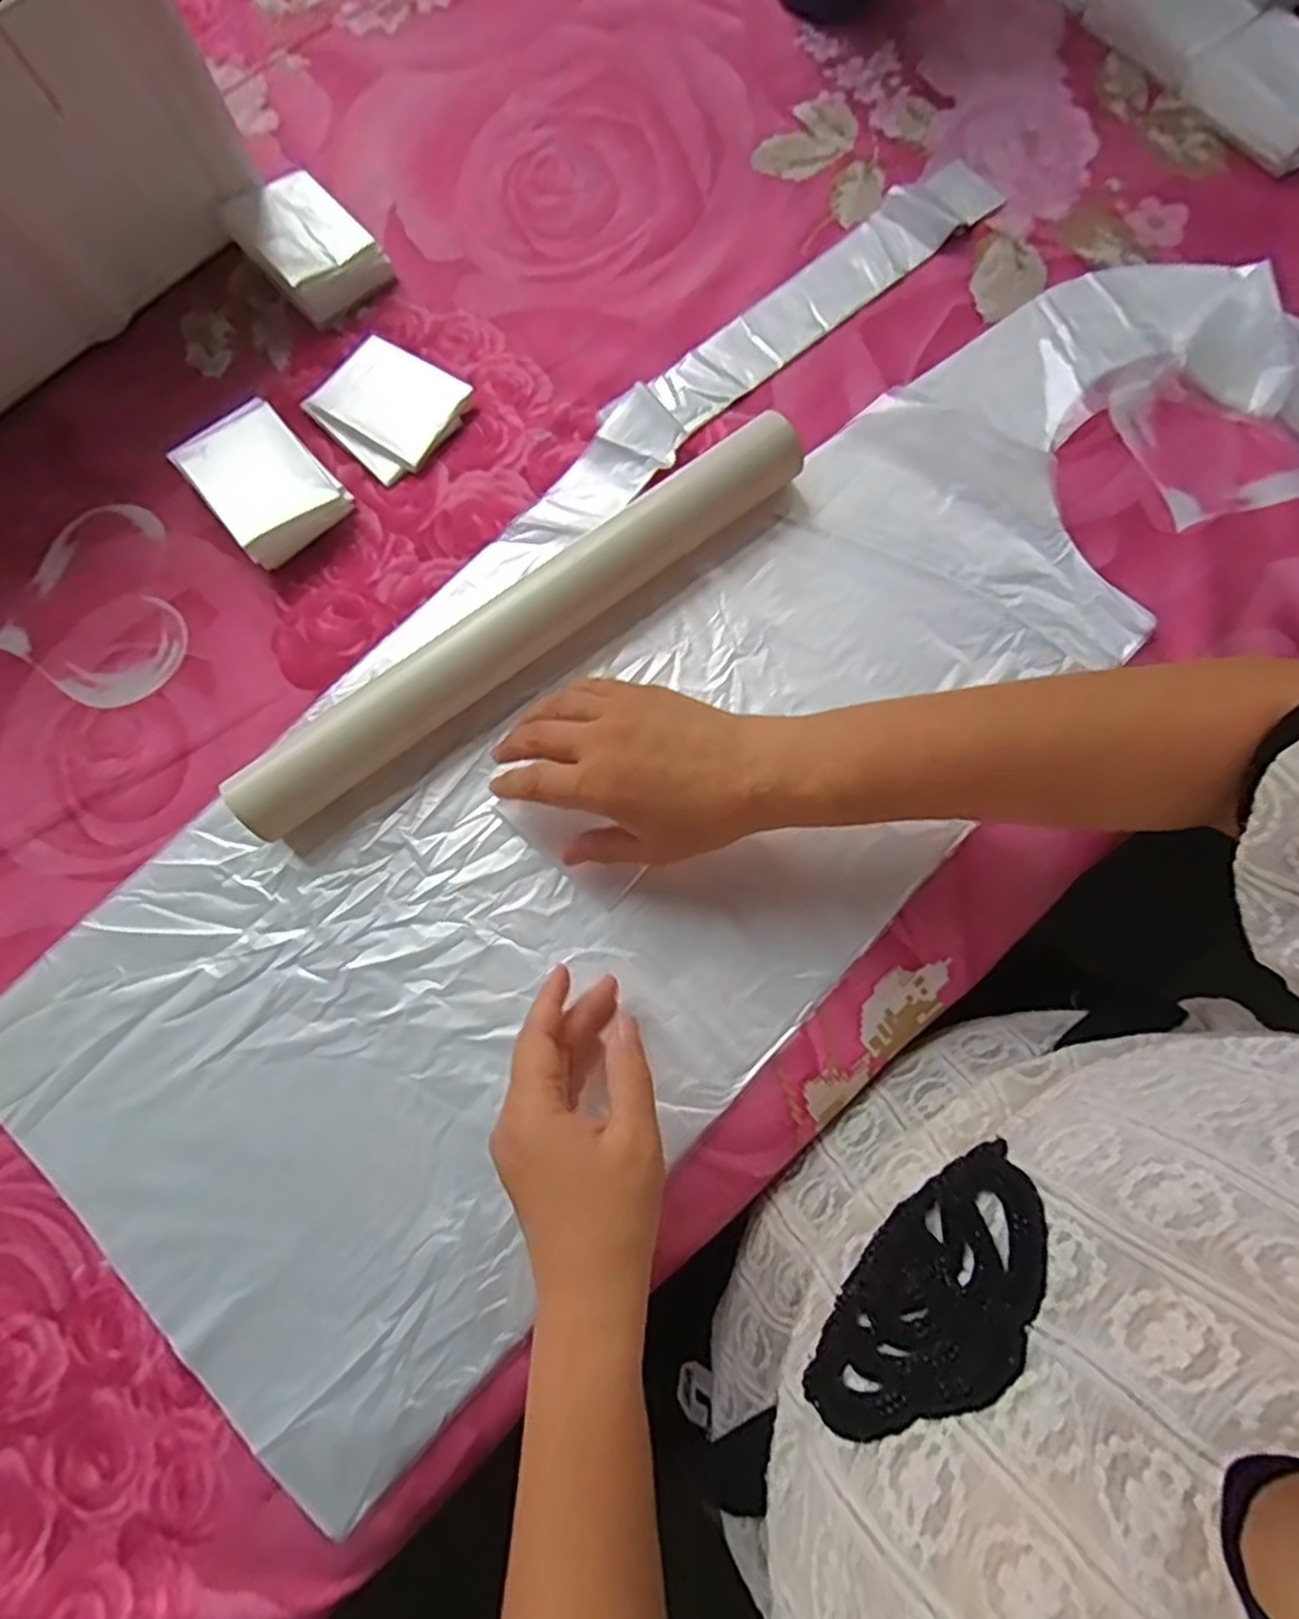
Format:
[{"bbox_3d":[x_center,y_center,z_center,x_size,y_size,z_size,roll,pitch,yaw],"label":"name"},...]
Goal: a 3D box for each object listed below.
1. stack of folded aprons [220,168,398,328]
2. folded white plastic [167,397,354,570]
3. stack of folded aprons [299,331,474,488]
[{"bbox_3d":[-0.222,-0.366,0.482,0.065,0.030,0.089,-42,80,-8],"label":"stack of folded aprons"},{"bbox_3d":[-0.230,-0.195,0.447,0.066,0.028,0.085,-40,80,-7],"label":"folded white plastic"},{"bbox_3d":[-0.161,-0.251,0.463,0.080,0.013,0.076,40,81,8],"label":"stack of folded aprons"}]

